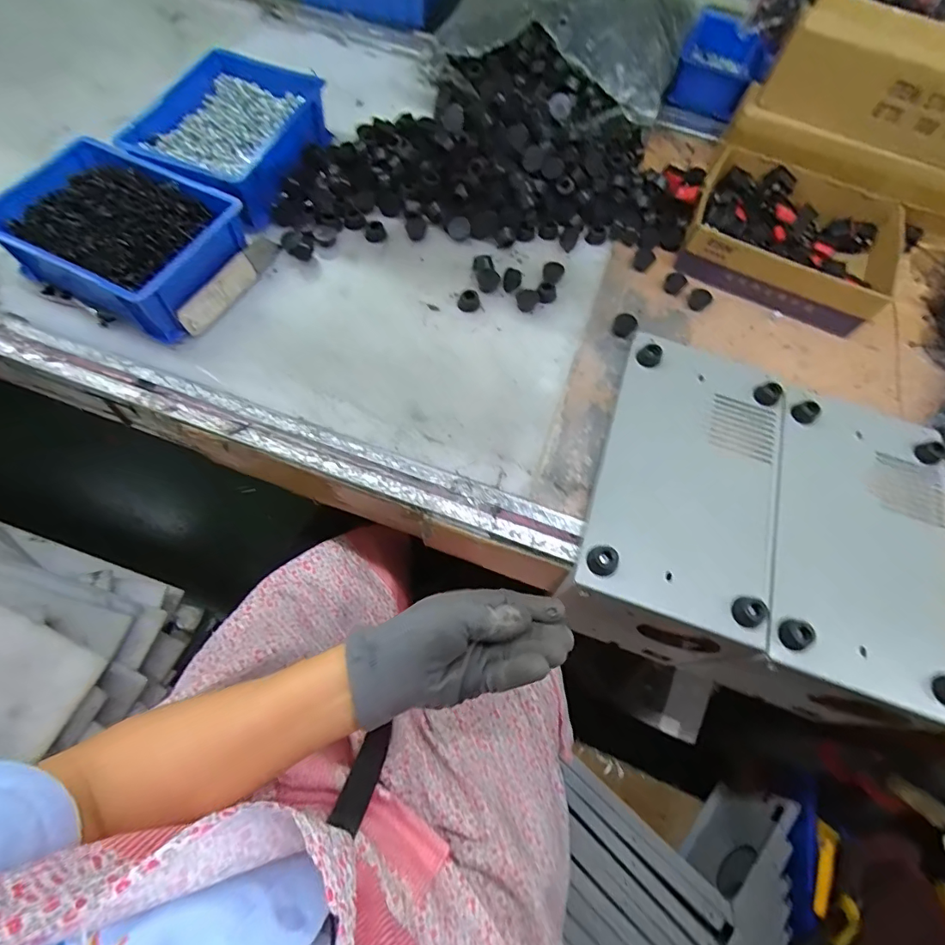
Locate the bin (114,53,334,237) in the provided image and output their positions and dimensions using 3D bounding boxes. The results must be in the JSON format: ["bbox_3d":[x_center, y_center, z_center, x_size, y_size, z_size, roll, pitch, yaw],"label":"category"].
[{"bbox_3d":[-0.265,-0.373,0.539,0.166,0.064,0.209,22,67,5],"label":"bin"}]

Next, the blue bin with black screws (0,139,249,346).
[{"bbox_3d":[-0.340,-0.228,0.475,0.194,0.084,0.143,23,67,5],"label":"blue bin with black screws"}]

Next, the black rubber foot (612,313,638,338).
[{"bbox_3d":[0.158,-0.153,0.501,0.023,0.011,0.024,1,65,-2],"label":"black rubber foot"}]

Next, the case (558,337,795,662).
[{"bbox_3d":[0.192,0.029,0.489,0.152,0.146,0.273,19,66,4],"label":"case"}]

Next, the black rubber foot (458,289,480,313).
[{"bbox_3d":[-0.004,-0.179,0.505,0.022,0.015,0.019,0,65,-3],"label":"black rubber foot"}]

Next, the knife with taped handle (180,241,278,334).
[{"bbox_3d":[-0.242,-0.189,0.486,0.009,0.030,0.129,17,63,30],"label":"knife with taped handle"}]

